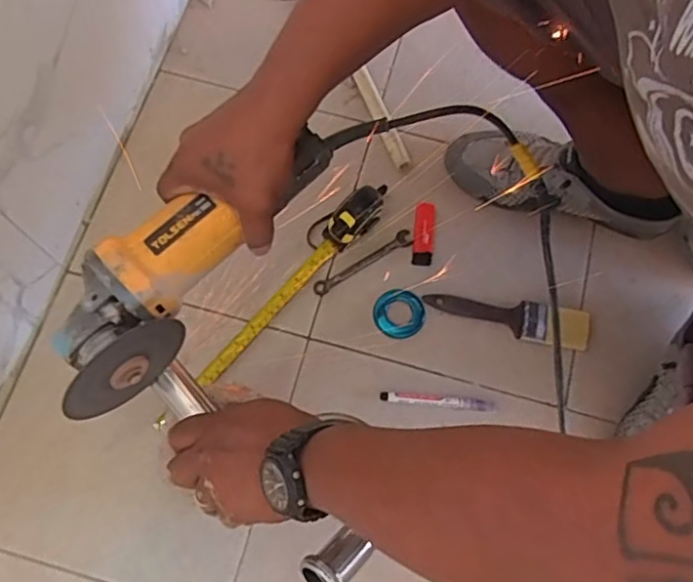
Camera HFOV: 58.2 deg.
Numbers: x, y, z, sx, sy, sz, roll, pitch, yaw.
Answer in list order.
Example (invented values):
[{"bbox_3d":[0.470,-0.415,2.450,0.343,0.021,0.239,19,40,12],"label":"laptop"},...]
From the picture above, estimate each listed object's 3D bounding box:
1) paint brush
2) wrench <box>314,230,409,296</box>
[{"bbox_3d":[0.189,0.029,0.731,0.191,0.009,0.046,11,71,3],"label":"paint brush"},{"bbox_3d":[0.022,-0.033,0.749,0.137,0.007,0.020,-33,74,-11],"label":"wrench"}]

